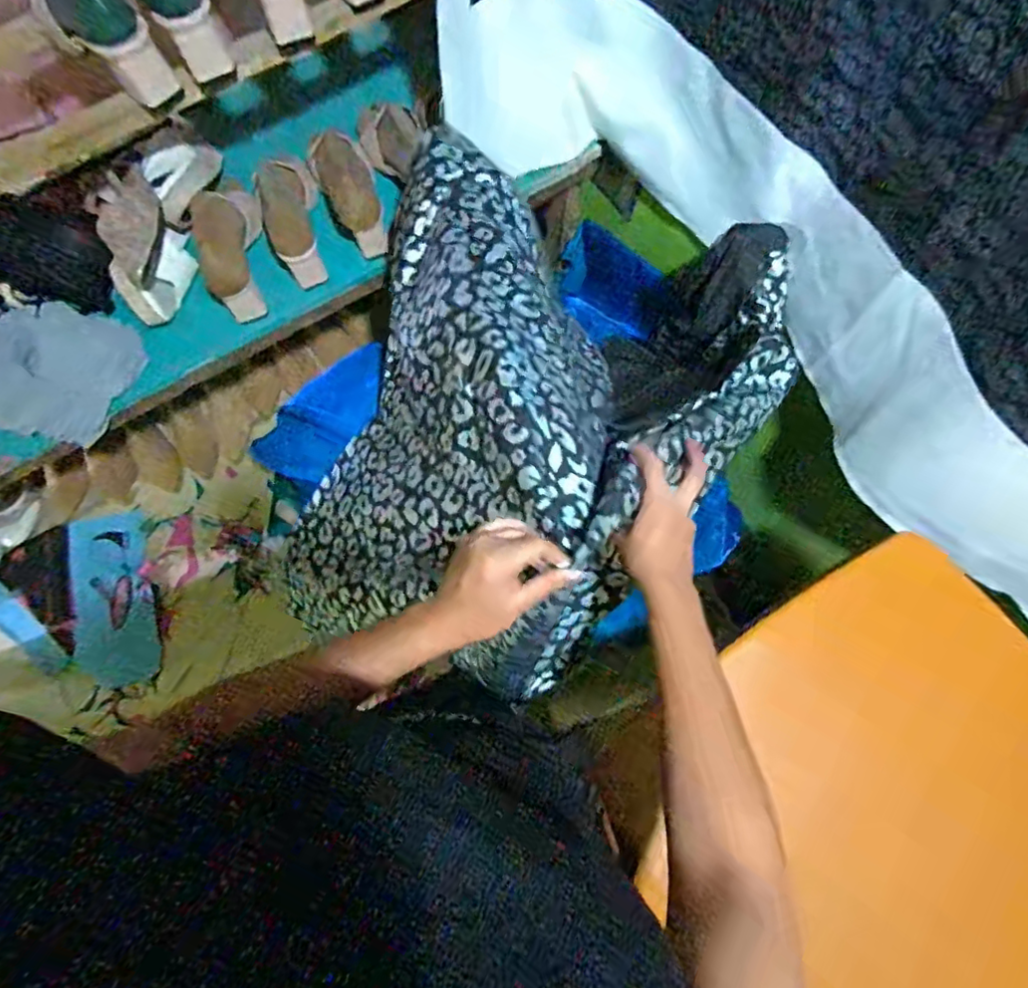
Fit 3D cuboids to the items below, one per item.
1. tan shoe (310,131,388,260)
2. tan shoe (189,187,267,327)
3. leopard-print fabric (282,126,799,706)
[{"bbox_3d":[-0.239,-0.447,0.866,0.089,0.060,0.187,-24,73,-7],"label":"tan shoe"},{"bbox_3d":[-0.396,-0.328,0.818,0.086,0.080,0.163,-6,87,-1],"label":"tan shoe"},{"bbox_3d":[0.018,-0.143,0.696,0.476,0.290,0.659,37,76,12],"label":"leopard-print fabric"}]

